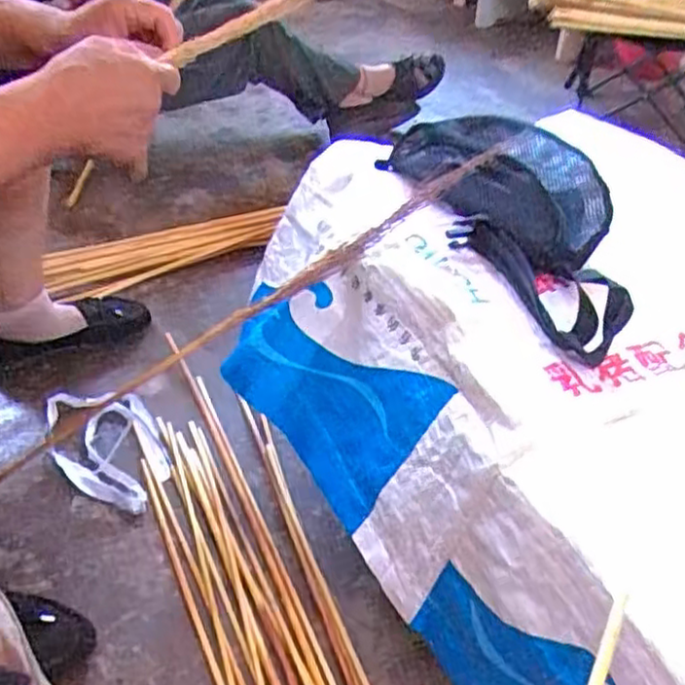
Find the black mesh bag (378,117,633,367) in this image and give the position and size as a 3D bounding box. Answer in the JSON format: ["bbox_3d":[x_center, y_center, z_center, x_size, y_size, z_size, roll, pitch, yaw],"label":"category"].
[{"bbox_3d":[0.182,-0.138,0.738,0.152,0.081,0.399,-13,42,-17],"label":"black mesh bag"}]

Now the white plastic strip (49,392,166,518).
[{"bbox_3d":[-0.303,0.129,0.924,0.129,0.038,0.223,-21,45,-25],"label":"white plastic strip"}]

